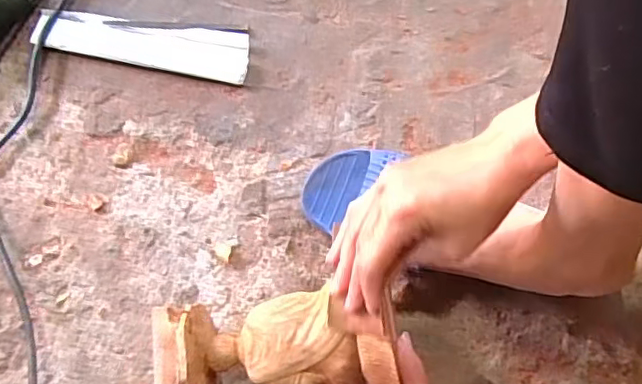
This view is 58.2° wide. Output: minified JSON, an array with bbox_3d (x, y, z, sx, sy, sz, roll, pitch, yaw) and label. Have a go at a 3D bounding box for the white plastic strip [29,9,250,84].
[{"bbox_3d":[-0.171,-0.147,0.556,0.207,0.010,0.051,10,74,5],"label":"white plastic strip"}]

